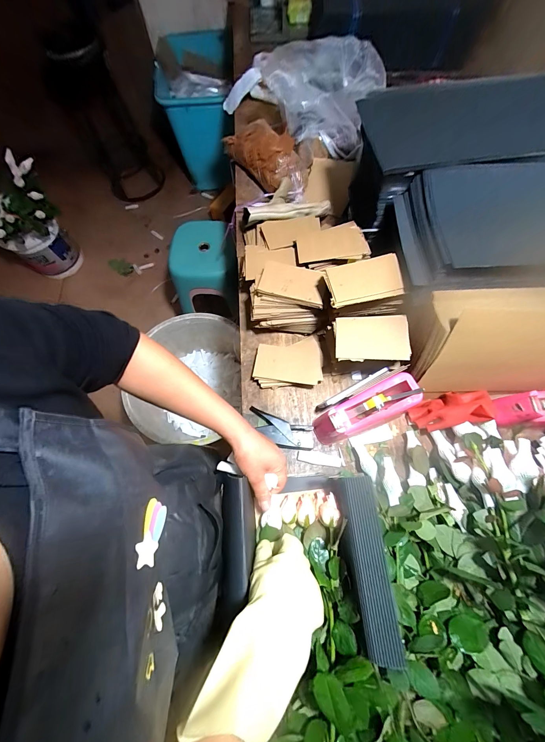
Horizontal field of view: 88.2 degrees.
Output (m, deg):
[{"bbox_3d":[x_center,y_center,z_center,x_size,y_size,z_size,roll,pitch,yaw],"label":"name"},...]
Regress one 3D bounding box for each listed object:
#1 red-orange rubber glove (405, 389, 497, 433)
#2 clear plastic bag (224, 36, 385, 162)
[{"bbox_3d":[0.370,0.080,0.581,0.160,0.058,0.070,-16,70,17],"label":"red-orange rubber glove"},{"bbox_3d":[0.072,-0.810,0.803,0.525,0.188,0.224,34,74,12],"label":"clear plastic bag"}]

